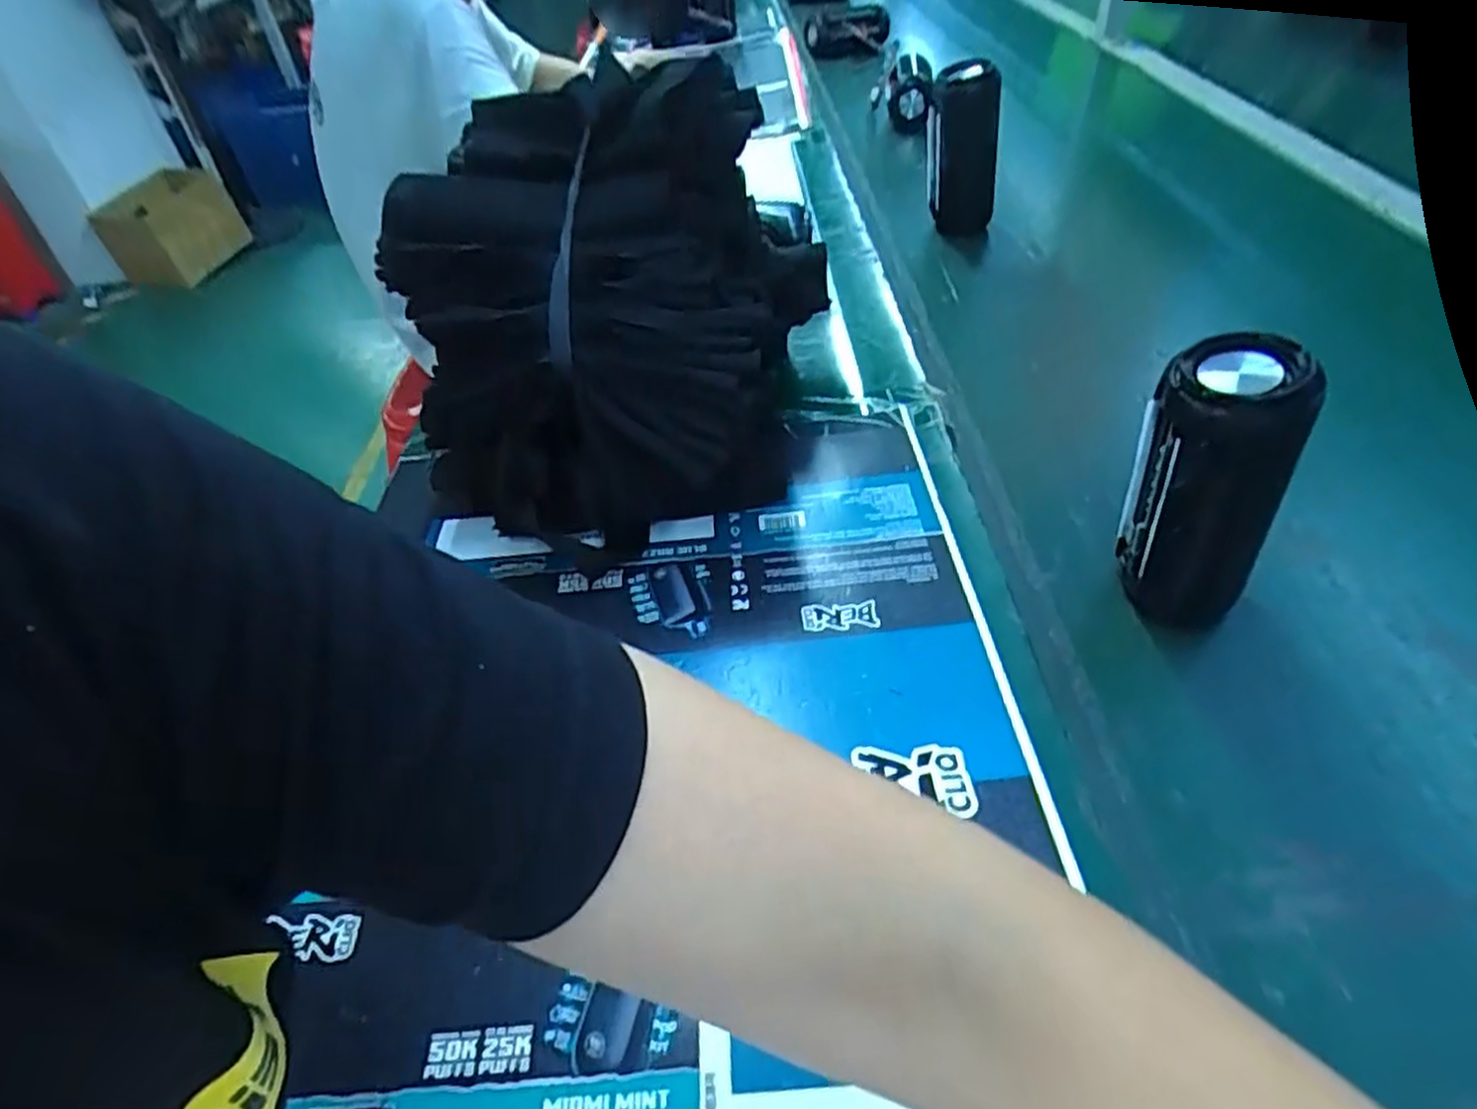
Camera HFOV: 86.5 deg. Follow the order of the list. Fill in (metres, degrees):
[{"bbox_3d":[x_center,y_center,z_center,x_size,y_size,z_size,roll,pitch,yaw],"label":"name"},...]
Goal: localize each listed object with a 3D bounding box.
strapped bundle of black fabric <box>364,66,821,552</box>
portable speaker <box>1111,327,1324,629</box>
[{"bbox_3d":[-0.071,-0.139,0.465,0.212,0.243,0.172,8,48,17],"label":"strapped bundle of black fabric"},{"bbox_3d":[0.226,-0.026,0.386,0.050,0.153,0.052,-18,44,-12],"label":"portable speaker"}]

